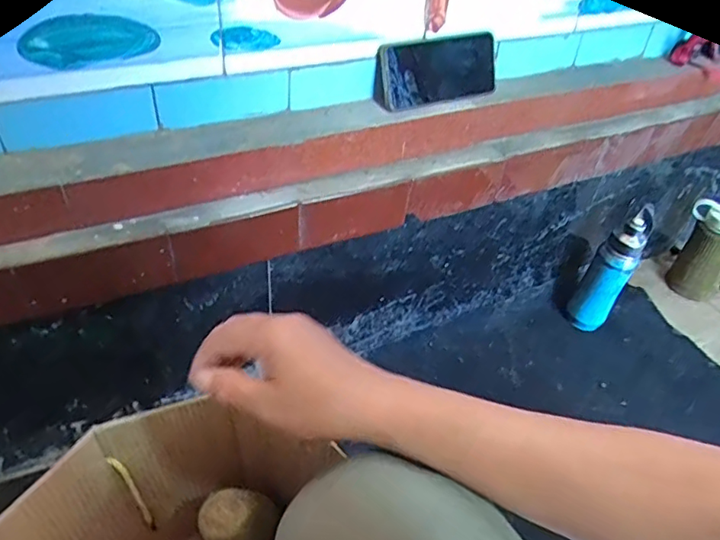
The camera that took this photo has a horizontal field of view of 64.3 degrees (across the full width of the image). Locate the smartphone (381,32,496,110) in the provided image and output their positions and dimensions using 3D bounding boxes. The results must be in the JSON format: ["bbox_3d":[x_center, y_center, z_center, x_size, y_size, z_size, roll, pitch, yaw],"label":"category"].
[{"bbox_3d":[0.097,-0.241,0.694,0.138,0.075,0.013,-12,31,-10],"label":"smartphone"}]

